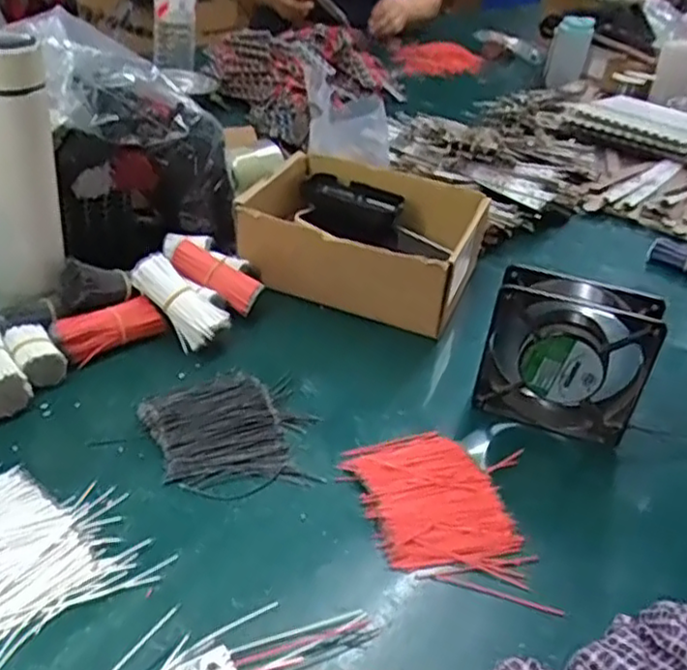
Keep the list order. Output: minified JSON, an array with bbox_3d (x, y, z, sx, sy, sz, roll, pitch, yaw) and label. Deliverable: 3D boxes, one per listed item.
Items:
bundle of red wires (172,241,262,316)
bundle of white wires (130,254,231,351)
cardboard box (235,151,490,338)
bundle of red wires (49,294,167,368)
[{"bbox_3d":[-0.118,-0.057,0.655,0.091,0.026,0.032,33,37,6],"label":"bundle of red wires"},{"bbox_3d":[-0.142,-0.030,0.609,0.094,0.030,0.039,45,43,10],"label":"bundle of white wires"},{"bbox_3d":[0.020,-0.099,0.722,0.218,0.093,0.195,17,34,13],"label":"cardboard box"},{"bbox_3d":[-0.201,-0.005,0.597,0.089,0.038,0.030,-24,44,-39],"label":"bundle of red wires"}]

